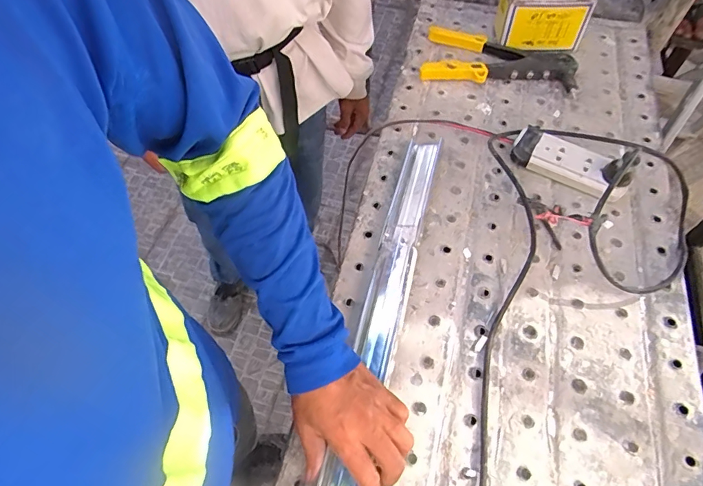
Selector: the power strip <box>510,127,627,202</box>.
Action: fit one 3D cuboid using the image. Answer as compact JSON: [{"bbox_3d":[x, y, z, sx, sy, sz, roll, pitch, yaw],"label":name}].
[{"bbox_3d":[0.301,-0.109,0.623,0.151,0.032,0.056,27,62,17],"label":"power strip"}]

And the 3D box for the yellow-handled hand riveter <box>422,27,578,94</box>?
[{"bbox_3d":[0.243,-0.312,0.749,0.239,0.034,0.131,6,58,5],"label":"yellow-handled hand riveter"}]

